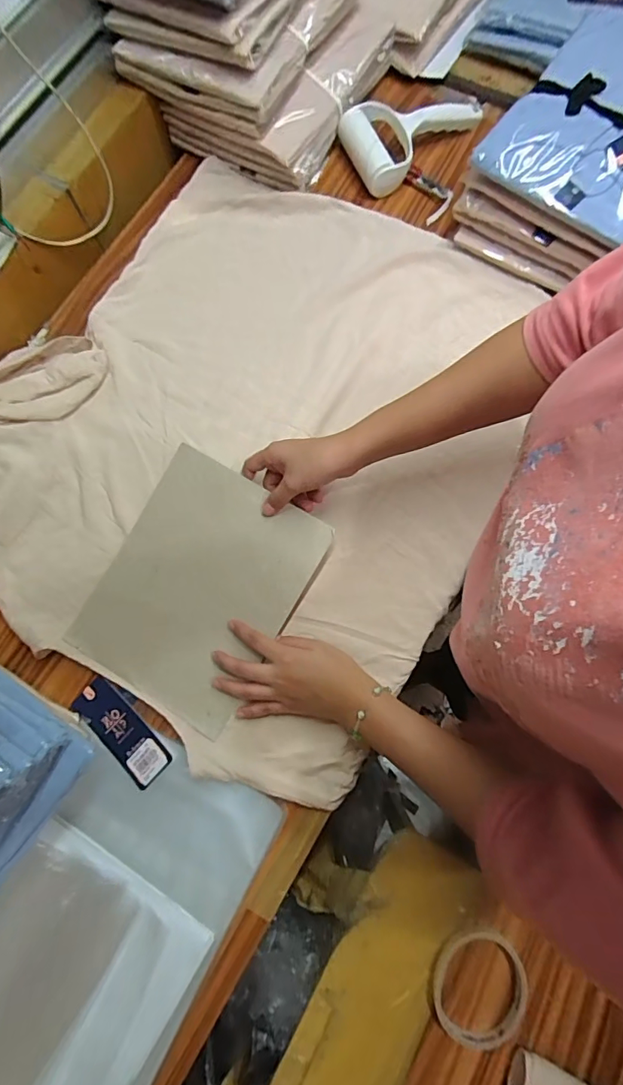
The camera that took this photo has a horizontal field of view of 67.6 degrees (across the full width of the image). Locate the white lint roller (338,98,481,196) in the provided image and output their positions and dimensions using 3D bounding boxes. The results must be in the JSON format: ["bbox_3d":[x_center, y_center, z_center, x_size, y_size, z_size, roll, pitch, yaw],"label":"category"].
[{"bbox_3d":[0.145,-0.555,0.625,0.193,0.043,0.116,-26,77,-4],"label":"white lint roller"}]

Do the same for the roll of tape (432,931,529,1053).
[{"bbox_3d":[0.152,0.403,0.419,0.083,0.011,0.079,0,77,2],"label":"roll of tape"}]

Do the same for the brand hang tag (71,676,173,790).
[{"bbox_3d":[-0.198,0.196,0.484,0.119,0.005,0.047,40,83,12],"label":"brand hang tag"}]

